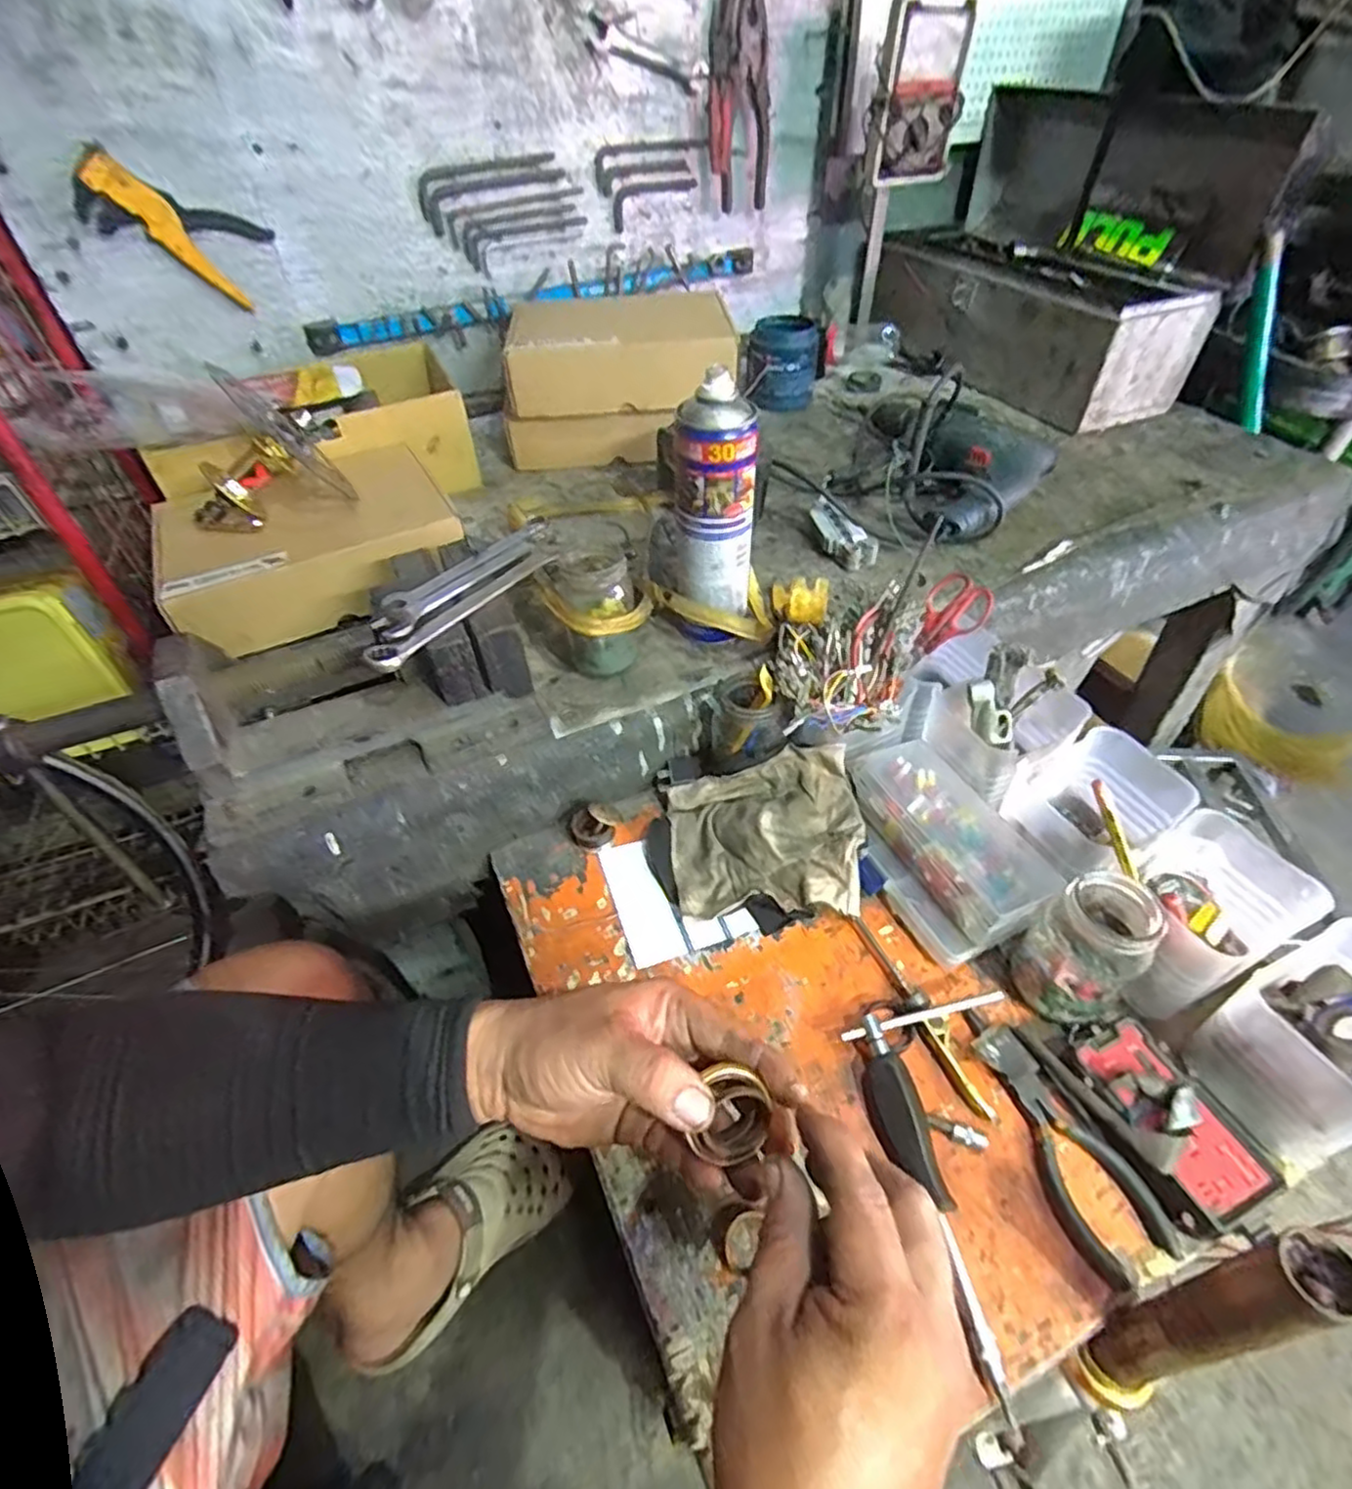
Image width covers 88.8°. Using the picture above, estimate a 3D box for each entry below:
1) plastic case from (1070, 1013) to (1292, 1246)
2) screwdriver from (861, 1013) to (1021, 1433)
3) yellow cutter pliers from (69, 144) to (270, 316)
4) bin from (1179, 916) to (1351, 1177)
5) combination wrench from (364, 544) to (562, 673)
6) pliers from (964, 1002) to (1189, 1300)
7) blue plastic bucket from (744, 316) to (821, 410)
[{"bbox_3d":[0.287,0.221,0.408,0.067,0.024,0.105,-16,49,-12],"label":"plastic case"},{"bbox_3d":[0.143,0.253,0.393,0.029,0.022,0.187,-7,47,-4],"label":"screwdriver"},{"bbox_3d":[-0.532,-0.546,0.738,0.164,0.087,0.043,-1,66,-54],"label":"yellow cutter pliers"},{"bbox_3d":[0.383,0.173,0.409,0.119,0.083,0.088,-25,51,-19],"label":"bin"},{"bbox_3d":[-0.158,-0.108,0.527,0.025,0.015,0.181,25,53,24],"label":"combination wrench"},{"bbox_3d":[0.227,0.230,0.415,0.050,0.011,0.148,-15,48,-11],"label":"pliers"},{"bbox_3d":[0.154,-0.549,0.995,0.099,0.098,0.098,4,48,6],"label":"blue plastic bucket"}]

